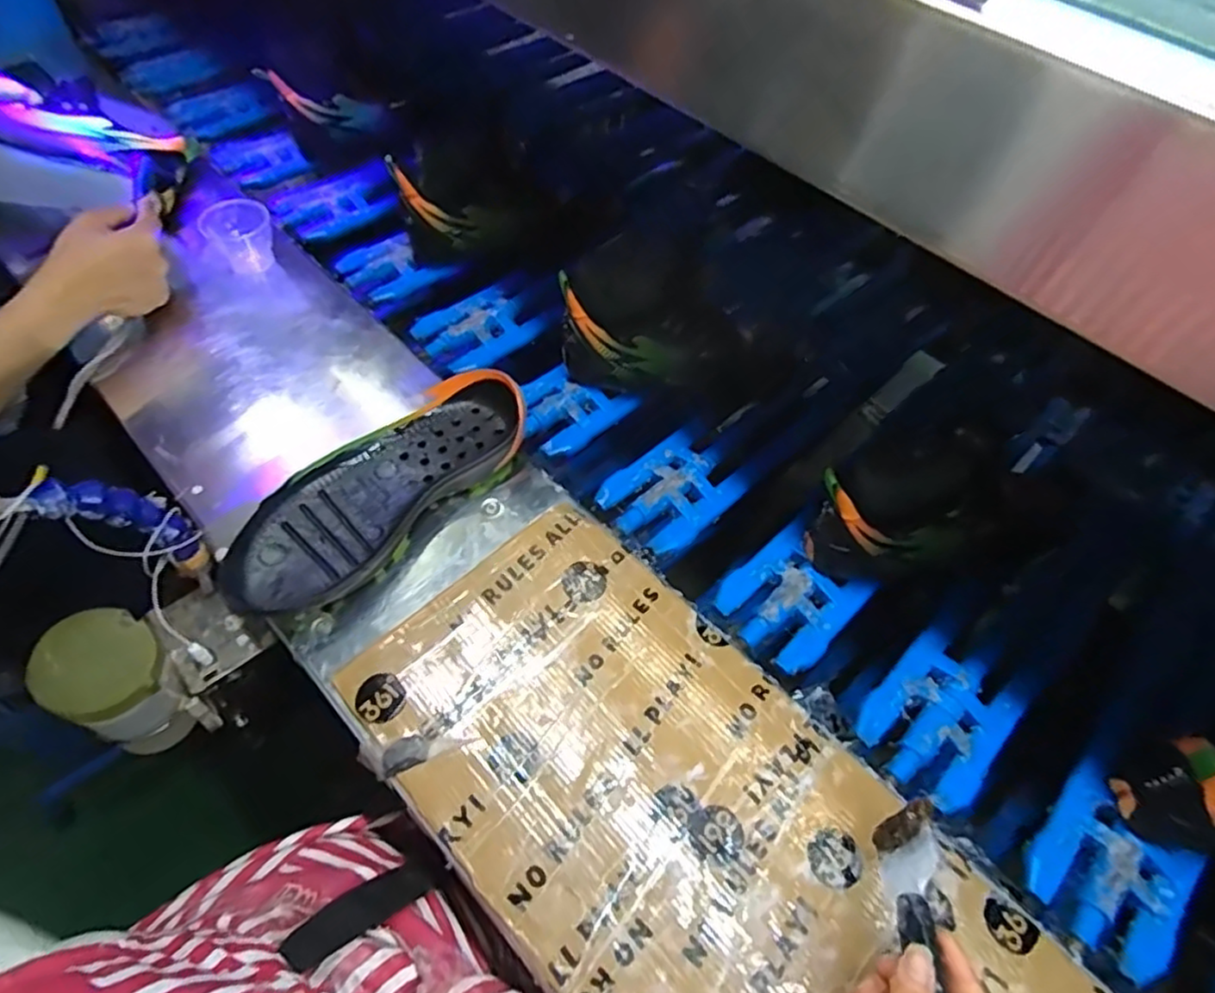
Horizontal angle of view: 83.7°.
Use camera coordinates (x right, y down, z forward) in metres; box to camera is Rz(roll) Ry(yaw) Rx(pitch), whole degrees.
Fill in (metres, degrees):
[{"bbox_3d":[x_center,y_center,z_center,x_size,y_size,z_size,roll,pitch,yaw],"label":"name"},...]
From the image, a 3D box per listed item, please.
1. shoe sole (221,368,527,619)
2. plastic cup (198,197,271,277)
[{"bbox_3d":[-0.174,-0.009,0.529,0.096,0.052,0.253,36,60,19],"label":"shoe sole"},{"bbox_3d":[-0.371,-0.261,0.688,0.062,0.056,0.051,-24,60,-20],"label":"plastic cup"}]

